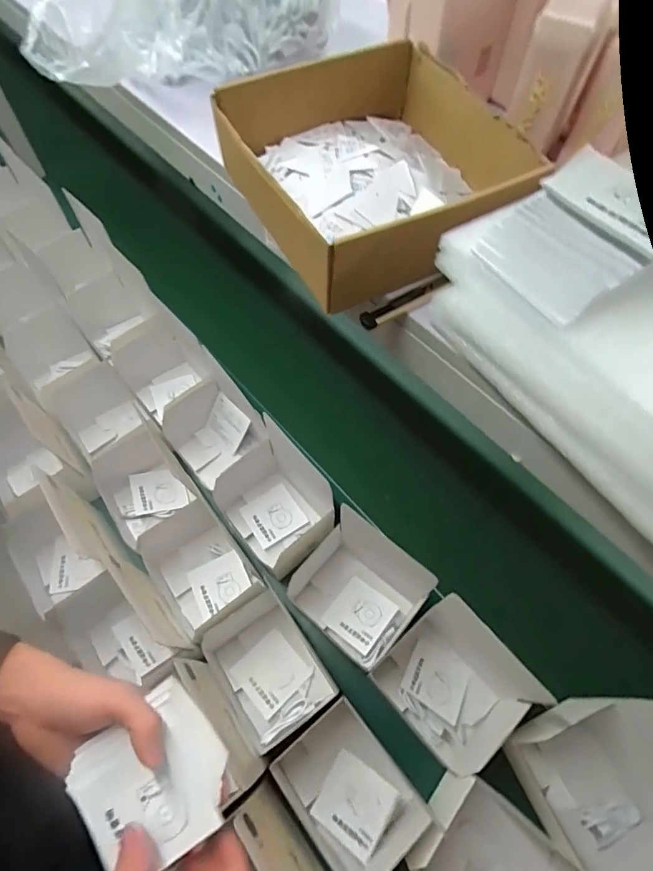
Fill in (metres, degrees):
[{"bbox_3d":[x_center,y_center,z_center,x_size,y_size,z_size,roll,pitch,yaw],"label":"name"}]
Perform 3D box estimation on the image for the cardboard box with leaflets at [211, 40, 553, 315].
[{"bbox_3d":[0.038,-0.222,0.392,0.183,0.064,0.212,-22,64,-12],"label":"cardboard box with leaflets"}]

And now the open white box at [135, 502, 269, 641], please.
[{"bbox_3d":[-0.183,0.190,0.679,0.122,0.106,0.148,-35,67,-18],"label":"open white box"}]

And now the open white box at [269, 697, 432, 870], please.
[{"bbox_3d":[0.025,0.435,0.589,0.124,0.073,0.165,-35,67,-18],"label":"open white box"}]

